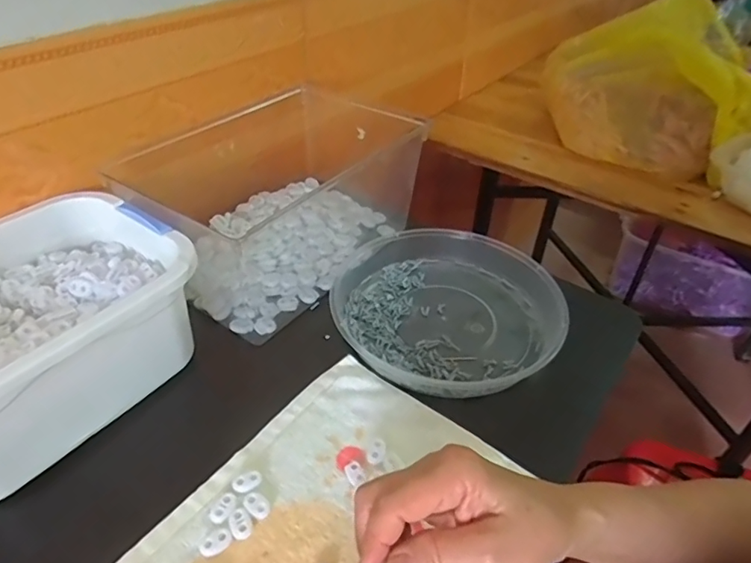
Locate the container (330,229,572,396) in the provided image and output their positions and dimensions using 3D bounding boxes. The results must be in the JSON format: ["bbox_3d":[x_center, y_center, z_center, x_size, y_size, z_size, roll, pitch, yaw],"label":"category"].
[{"bbox_3d":[0.070,0.027,0.535,0.242,0.039,0.223,19,44,19],"label":"container"}]

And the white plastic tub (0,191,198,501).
[{"bbox_3d":[-0.285,0.045,0.421,0.187,0.114,0.247,26,46,26],"label":"white plastic tub"}]

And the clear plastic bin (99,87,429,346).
[{"bbox_3d":[-0.117,-0.103,0.599,0.224,0.124,0.293,28,47,27],"label":"clear plastic bin"}]

